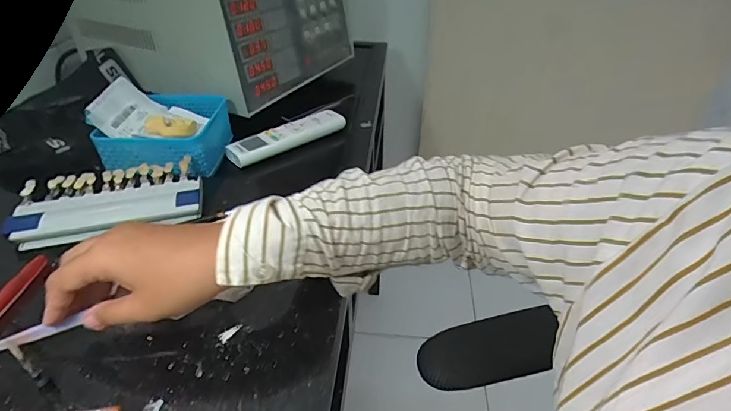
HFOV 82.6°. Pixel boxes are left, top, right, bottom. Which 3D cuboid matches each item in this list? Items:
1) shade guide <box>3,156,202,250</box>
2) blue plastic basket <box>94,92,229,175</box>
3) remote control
[{"bbox_3d":[-0.261,-0.008,0.431,0.171,0.020,0.096,-10,38,-13],"label":"shade guide"},{"bbox_3d":[-0.249,-0.093,0.538,0.121,0.053,0.138,2,37,2],"label":"blue plastic basket"},{"bbox_3d":[-0.106,-0.097,0.587,0.174,0.024,0.046,-25,43,-29],"label":"remote control"}]

